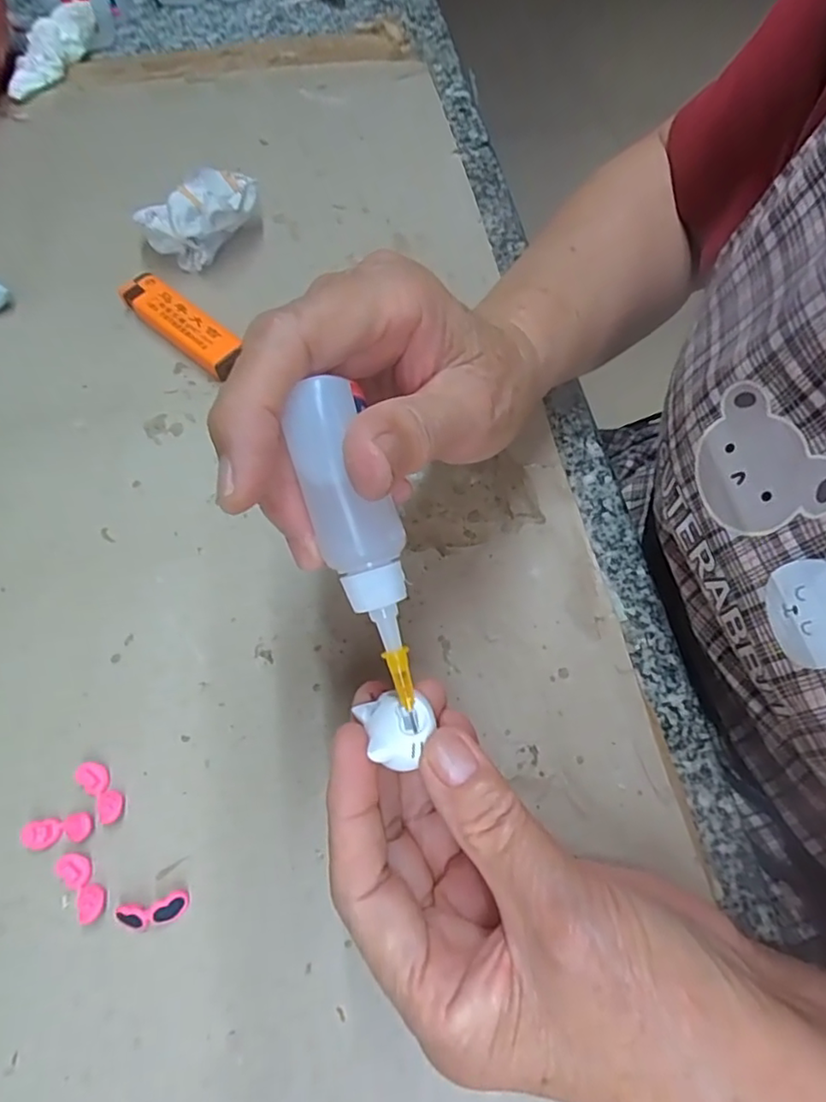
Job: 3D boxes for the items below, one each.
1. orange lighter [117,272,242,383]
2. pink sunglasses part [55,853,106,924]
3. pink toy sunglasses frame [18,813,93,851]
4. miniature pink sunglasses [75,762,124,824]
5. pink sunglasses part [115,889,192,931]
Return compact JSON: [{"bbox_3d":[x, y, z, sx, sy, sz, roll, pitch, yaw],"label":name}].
[{"bbox_3d":[-0.123,-0.120,0.317,0.081,0.016,0.021,38,70,17],"label":"orange lighter"},{"bbox_3d":[-0.115,0.116,0.206,0.009,0.006,0.024,-39,70,-17],"label":"pink sunglasses part"},{"bbox_3d":[-0.127,0.100,0.213,0.023,0.005,0.010,-8,64,-4],"label":"pink toy sunglasses frame"},{"bbox_3d":[-0.114,0.088,0.218,0.009,0.005,0.024,-36,69,-16],"label":"miniature pink sunglasses"},{"bbox_3d":[-0.089,0.123,0.202,0.023,0.007,0.009,-14,65,-7],"label":"pink sunglasses part"}]

